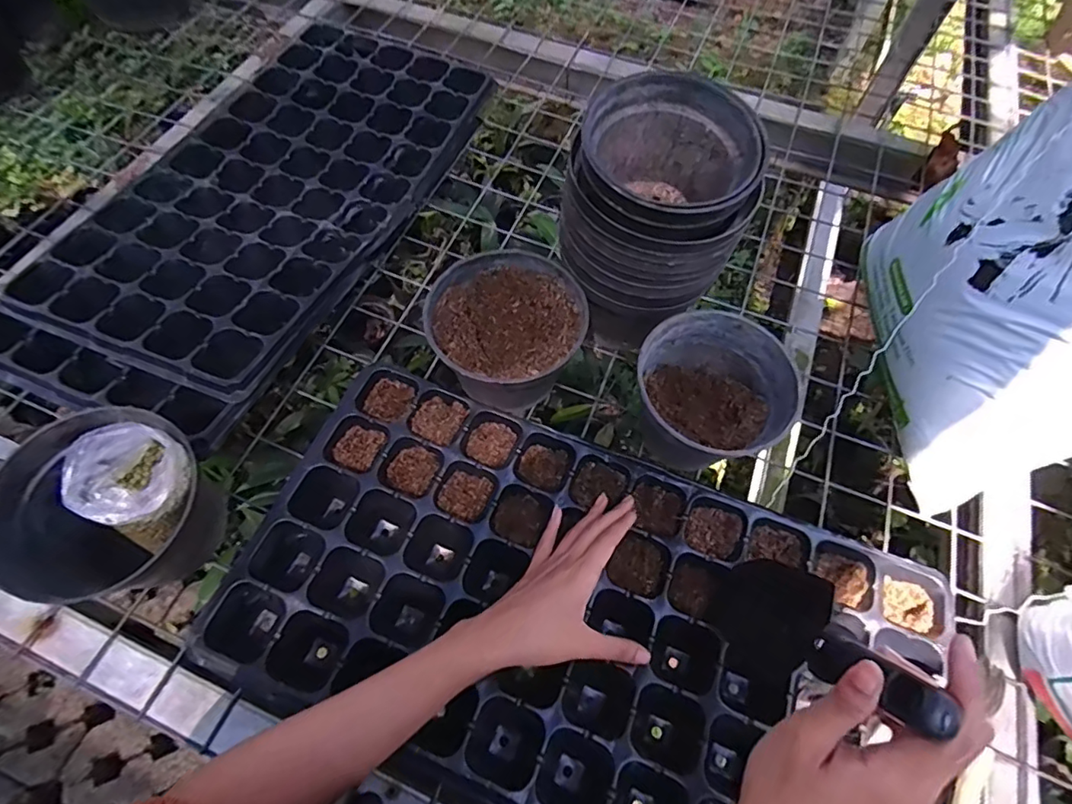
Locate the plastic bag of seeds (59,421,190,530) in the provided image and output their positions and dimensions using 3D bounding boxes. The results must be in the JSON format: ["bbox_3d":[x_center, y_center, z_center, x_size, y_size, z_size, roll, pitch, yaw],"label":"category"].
[{"bbox_3d":[-0.266,0.048,0.352,0.053,0.042,0.062,23,64,10],"label":"plastic bag of seeds"}]

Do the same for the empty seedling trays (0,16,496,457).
[{"bbox_3d":[-0.281,-0.248,0.594,0.282,0.050,0.603,20,64,9],"label":"empty seedling trays"}]

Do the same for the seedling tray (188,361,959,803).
[{"bbox_3d":[0.039,0.173,0.427,0.515,0.057,0.278,20,64,9],"label":"seedling tray"}]

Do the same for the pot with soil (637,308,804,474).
[{"bbox_3d":[0.138,0.002,0.460,0.124,0.095,0.122,1,62,-1],"label":"pot with soil"}]

